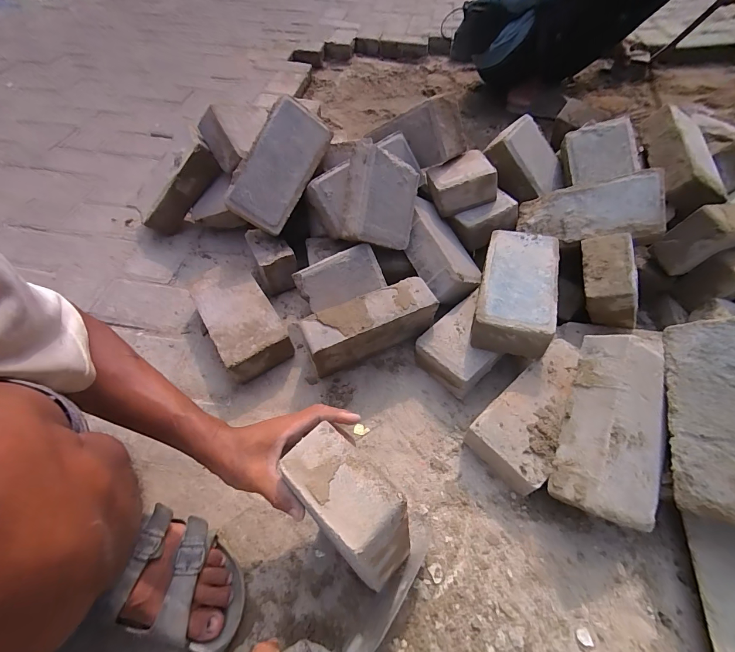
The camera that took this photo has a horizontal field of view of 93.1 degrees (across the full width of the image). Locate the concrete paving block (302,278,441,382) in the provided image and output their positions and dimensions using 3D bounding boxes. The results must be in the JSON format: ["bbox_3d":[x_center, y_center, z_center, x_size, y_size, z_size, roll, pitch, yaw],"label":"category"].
[{"bbox_3d":[0.005,0.007,0.574,0.211,0.111,0.062,-22,55,-12],"label":"concrete paving block"}]

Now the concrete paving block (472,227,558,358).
[{"bbox_3d":[0.233,-0.059,0.554,0.107,0.069,0.210,15,56,11],"label":"concrete paving block"}]

